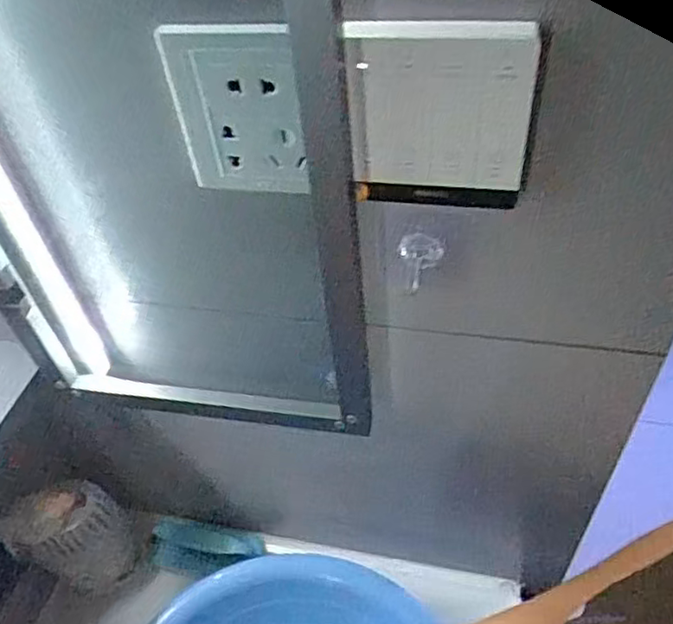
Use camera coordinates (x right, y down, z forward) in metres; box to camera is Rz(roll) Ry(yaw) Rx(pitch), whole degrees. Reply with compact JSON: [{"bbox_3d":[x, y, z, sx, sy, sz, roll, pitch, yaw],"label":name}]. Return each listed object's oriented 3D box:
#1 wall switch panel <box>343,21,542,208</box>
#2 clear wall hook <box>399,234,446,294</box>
[{"bbox_3d":[0.047,-0.088,0.287,0.079,0.087,0.015,8,47,13],"label":"wall switch panel"},{"bbox_3d":[0.049,-0.028,0.365,0.025,0.049,0.009,8,47,13],"label":"clear wall hook"}]

